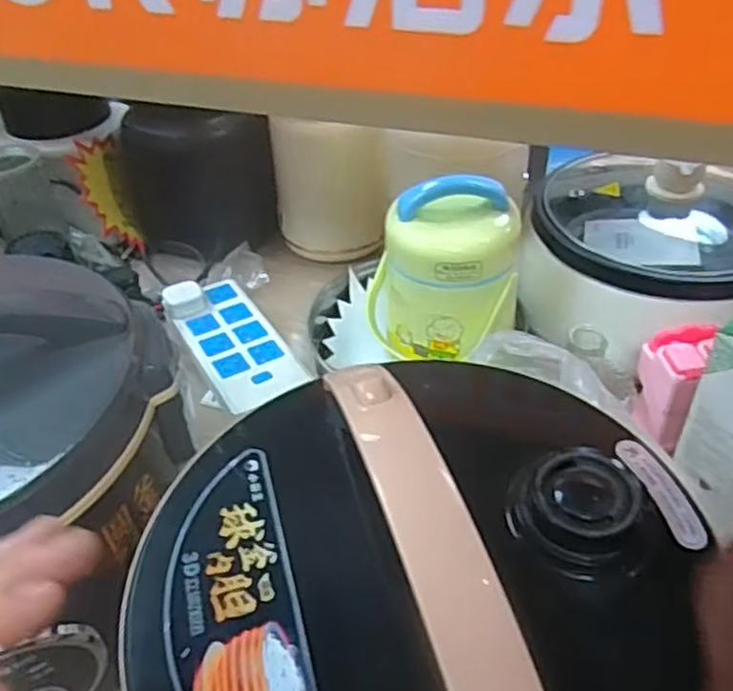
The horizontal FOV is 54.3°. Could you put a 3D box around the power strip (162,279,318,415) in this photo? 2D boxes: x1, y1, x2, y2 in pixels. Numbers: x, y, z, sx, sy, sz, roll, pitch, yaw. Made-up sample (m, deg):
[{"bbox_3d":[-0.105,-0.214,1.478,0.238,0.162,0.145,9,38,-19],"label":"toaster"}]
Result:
[{"bbox_3d":[-0.155,-0.013,0.814,0.101,0.038,0.197,-27,47,-23],"label":"power strip"}]

